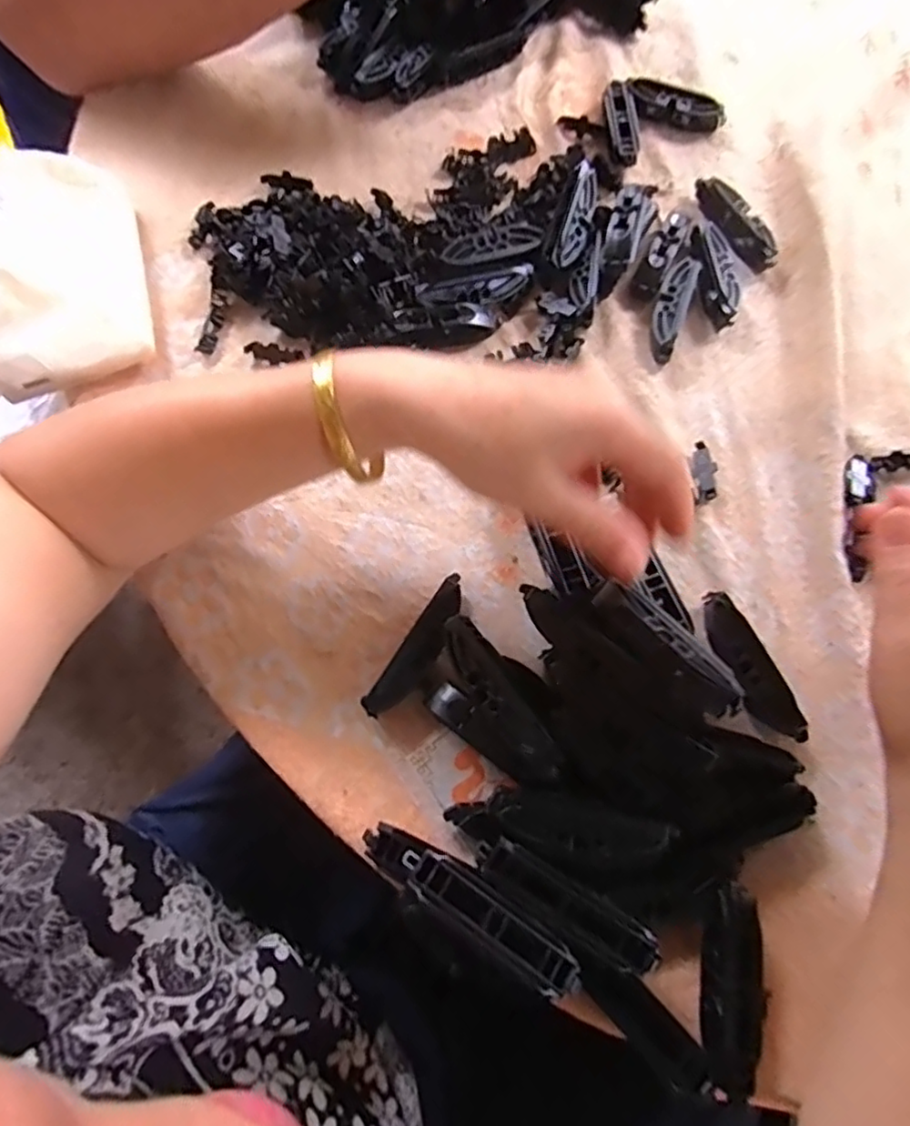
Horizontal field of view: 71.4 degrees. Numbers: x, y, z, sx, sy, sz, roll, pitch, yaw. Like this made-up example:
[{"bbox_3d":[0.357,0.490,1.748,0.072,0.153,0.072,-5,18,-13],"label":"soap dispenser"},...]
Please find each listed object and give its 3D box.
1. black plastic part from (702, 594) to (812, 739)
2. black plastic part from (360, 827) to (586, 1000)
[{"bbox_3d":[0.148,0.053,0.319,0.019,0.016,0.079,-26,72,-11],"label":"black plastic part"},{"bbox_3d":[0.006,0.142,0.266,0.099,0.020,0.020,32,72,10],"label":"black plastic part"}]

